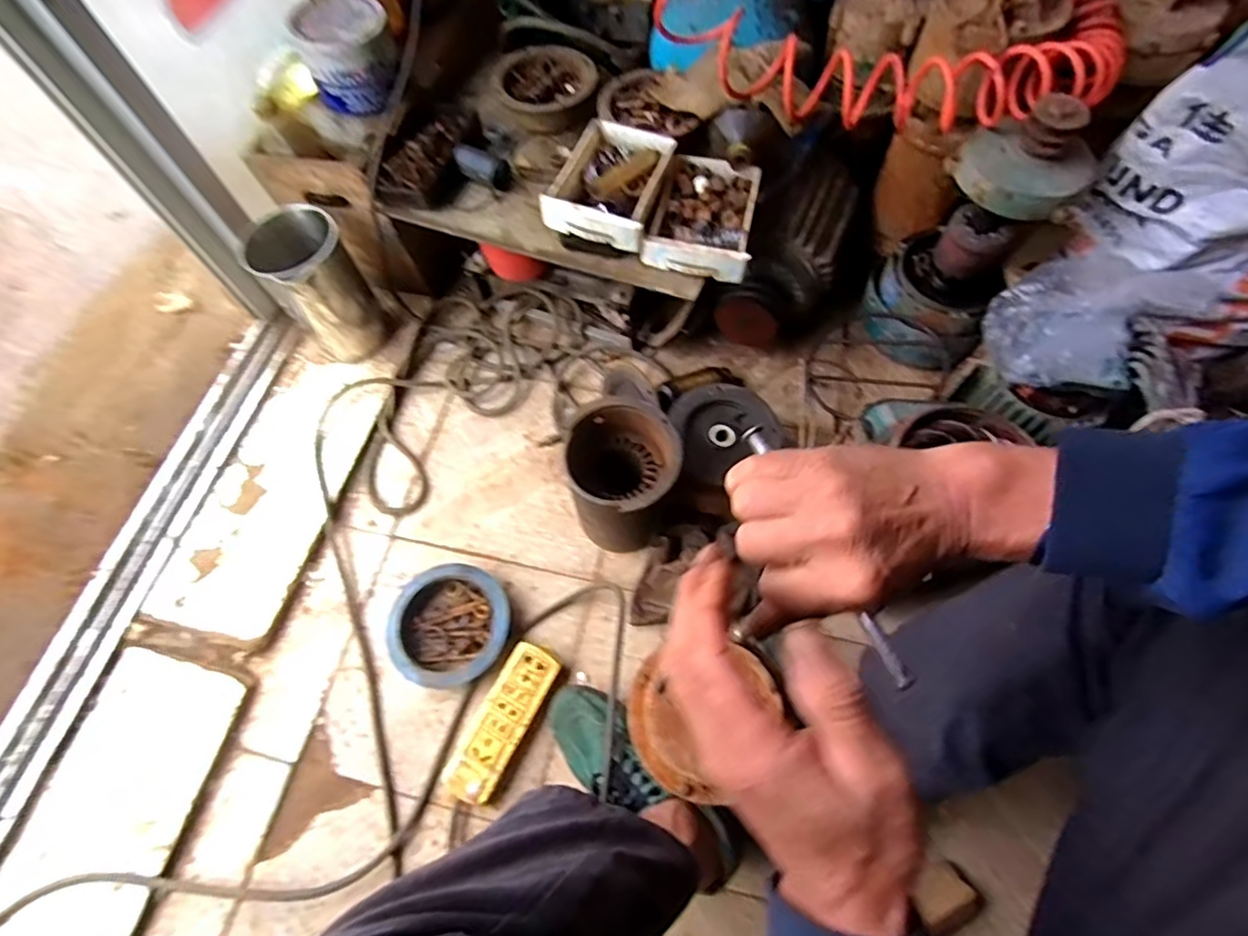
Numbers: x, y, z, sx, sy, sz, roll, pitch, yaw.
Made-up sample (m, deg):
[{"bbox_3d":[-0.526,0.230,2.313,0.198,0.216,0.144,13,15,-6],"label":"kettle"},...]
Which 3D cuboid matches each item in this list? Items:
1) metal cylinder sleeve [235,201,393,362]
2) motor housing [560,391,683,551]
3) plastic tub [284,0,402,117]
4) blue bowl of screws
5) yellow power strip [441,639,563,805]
[{"bbox_3d":[-0.471,-0.283,0.910,0.130,0.213,0.143,-35,69,-13],"label":"metal cylinder sleeve"},{"bbox_3d":[-0.002,0.019,0.774,0.132,0.194,0.144,-21,66,-8],"label":"motor housing"},{"bbox_3d":[-0.366,-0.556,0.803,0.119,0.096,0.121,-1,65,2],"label":"plastic tub"},{"bbox_3d":[-0.227,0.205,0.773,0.158,0.049,0.150,-13,65,-4],"label":"blue bowl of screws"},{"bbox_3d":[-0.147,0.312,0.736,0.066,0.035,0.184,24,68,13],"label":"yellow power strip"}]

